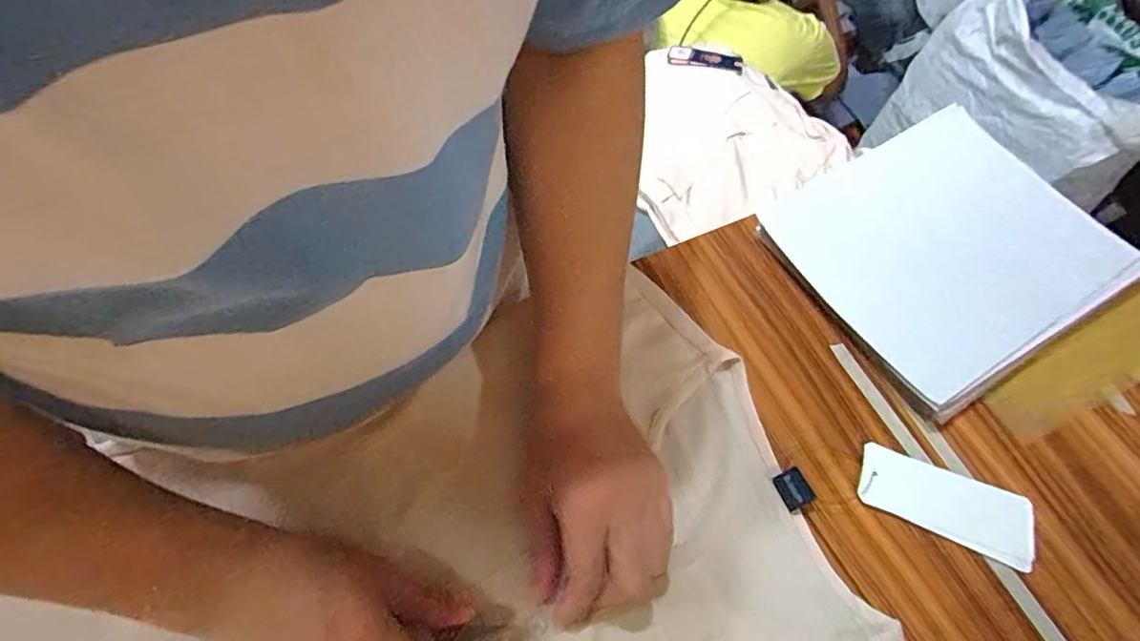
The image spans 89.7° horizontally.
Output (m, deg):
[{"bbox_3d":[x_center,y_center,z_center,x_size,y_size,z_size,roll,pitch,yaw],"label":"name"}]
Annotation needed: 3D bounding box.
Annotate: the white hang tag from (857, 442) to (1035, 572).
[{"bbox_3d":[0.266,0.130,0.406,0.118,0.005,0.052,20,62,7],"label":"white hang tag"}]

